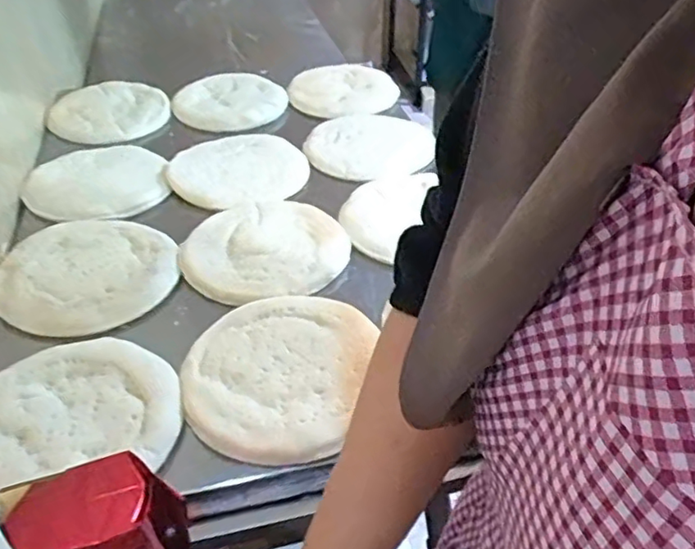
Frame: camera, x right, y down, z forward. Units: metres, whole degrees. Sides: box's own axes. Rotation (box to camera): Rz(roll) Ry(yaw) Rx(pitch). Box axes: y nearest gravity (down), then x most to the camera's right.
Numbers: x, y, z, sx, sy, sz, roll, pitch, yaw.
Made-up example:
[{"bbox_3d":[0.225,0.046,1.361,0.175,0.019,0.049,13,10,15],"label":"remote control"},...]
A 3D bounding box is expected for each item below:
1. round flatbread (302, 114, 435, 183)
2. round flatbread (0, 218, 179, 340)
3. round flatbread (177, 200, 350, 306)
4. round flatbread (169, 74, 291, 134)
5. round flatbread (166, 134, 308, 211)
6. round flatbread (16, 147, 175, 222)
[{"bbox_3d":[0.037,-0.207,0.964,0.203,0.022,0.194,0,38,0],"label":"round flatbread"},{"bbox_3d":[-0.301,-0.008,0.714,0.194,0.022,0.203,0,38,0],"label":"round flatbread"},{"bbox_3d":[-0.101,-0.038,0.746,0.199,0.013,0.195,0,38,0],"label":"round flatbread"},{"bbox_3d":[-0.206,-0.318,1.098,0.173,0.026,0.183,0,38,0],"label":"round flatbread"},{"bbox_3d":[-0.161,-0.160,0.912,0.203,0.019,0.194,0,38,0],"label":"round flatbread"},{"bbox_3d":[-0.356,-0.140,0.879,0.197,0.023,0.195,0,38,0],"label":"round flatbread"}]

